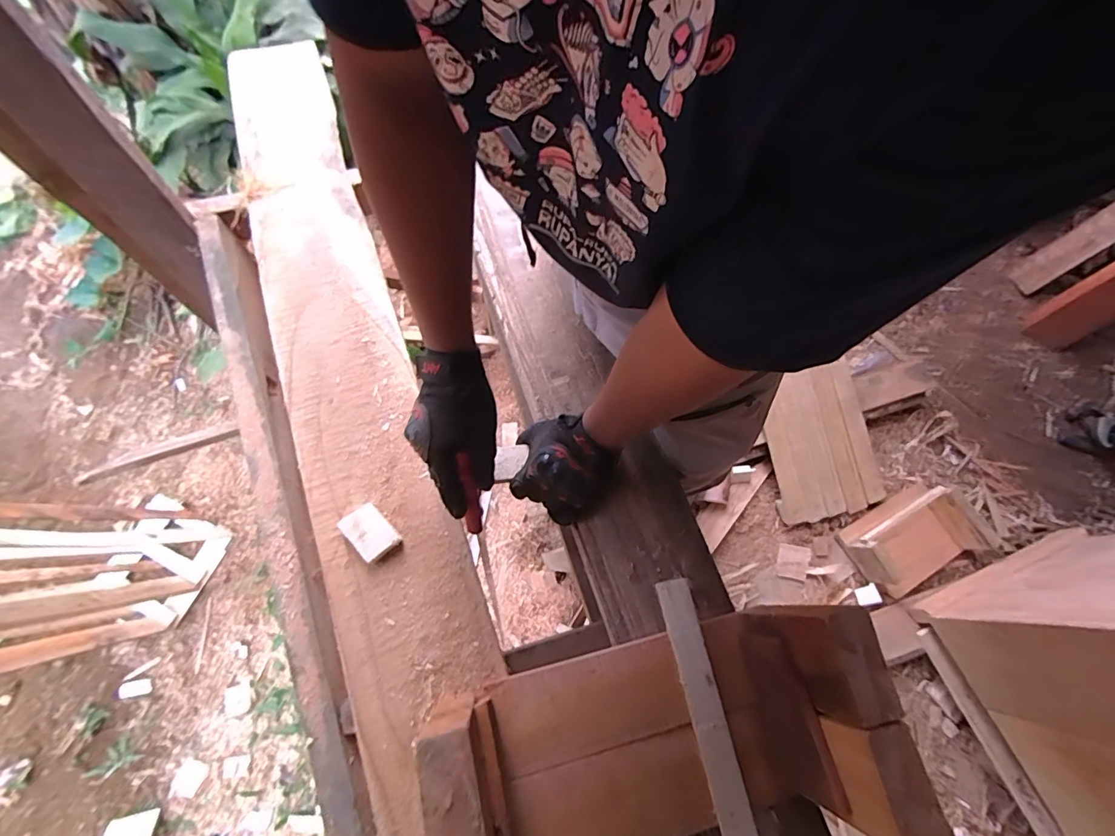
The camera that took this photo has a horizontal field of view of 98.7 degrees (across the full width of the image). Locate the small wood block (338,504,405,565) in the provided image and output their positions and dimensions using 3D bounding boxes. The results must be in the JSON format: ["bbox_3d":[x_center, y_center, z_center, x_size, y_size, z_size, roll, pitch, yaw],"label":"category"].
[{"bbox_3d":[-0.222,0.140,0.575,0.043,0.023,0.069,-39,78,-13],"label":"small wood block"}]

